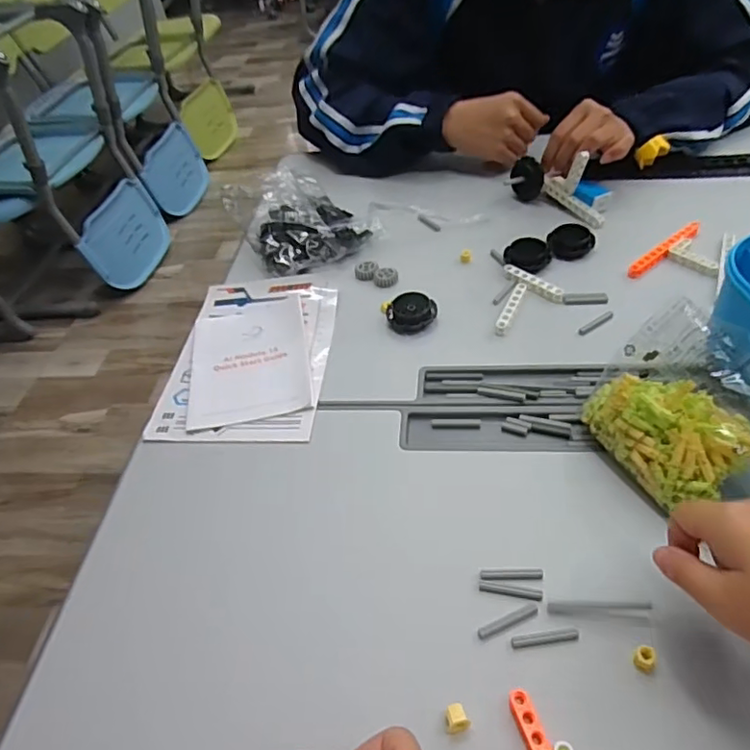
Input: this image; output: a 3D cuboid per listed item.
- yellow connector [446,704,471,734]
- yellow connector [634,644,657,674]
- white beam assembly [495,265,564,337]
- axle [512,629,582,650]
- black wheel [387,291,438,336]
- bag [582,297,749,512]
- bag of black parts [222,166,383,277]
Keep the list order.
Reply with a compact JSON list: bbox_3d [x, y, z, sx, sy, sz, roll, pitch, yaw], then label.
[{"bbox_3d":[0.046,0.190,0.321,0.013,0.007,0.013,-16,46,-6],"label":"yellow connector"},{"bbox_3d":[0.155,0.162,0.330,0.012,0.009,0.014,19,52,25],"label":"yellow connector"},{"bbox_3d":[0.151,-0.074,0.556,0.058,0.010,0.096,6,48,14],"label":"white beam assembly"},{"bbox_3d":[0.102,0.158,0.347,0.039,0.005,0.007,-9,46,1],"label":"axle"},{"bbox_3d":[0.036,-0.062,0.562,0.045,0.018,0.041,-5,46,5],"label":"black wheel"},{"bbox_3d":[0.210,0.021,0.390,0.041,0.113,0.119,11,34,-46],"label":"bag"},{"bbox_3d":[-0.086,-0.189,0.665,0.137,0.051,0.161,-28,49,-17],"label":"bag of black parts"}]

